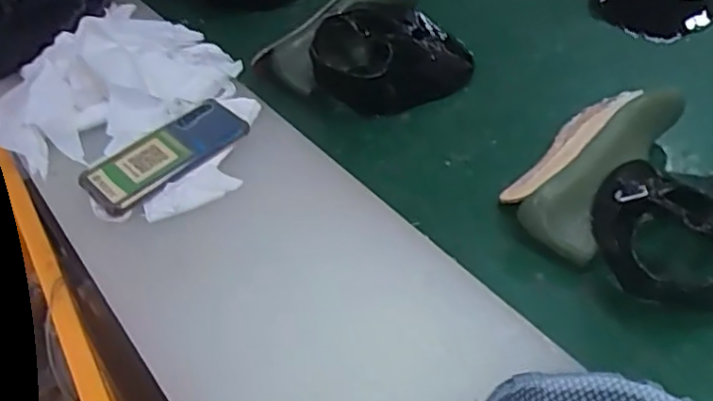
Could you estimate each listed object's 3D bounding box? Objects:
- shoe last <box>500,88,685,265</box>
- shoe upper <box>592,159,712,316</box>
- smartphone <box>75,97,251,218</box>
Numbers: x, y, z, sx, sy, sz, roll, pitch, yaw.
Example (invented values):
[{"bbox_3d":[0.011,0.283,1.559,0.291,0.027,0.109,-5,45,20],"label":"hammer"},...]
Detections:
[{"bbox_3d":[0.226,-0.044,0.642,0.098,0.084,0.212,27,55,29],"label":"shoe last"},{"bbox_3d":[0.312,0.007,0.574,0.194,0.087,0.154,-29,50,-19],"label":"shoe upper"},{"bbox_3d":[-0.193,-0.049,0.669,0.163,0.010,0.080,-34,51,-23],"label":"smartphone"}]

